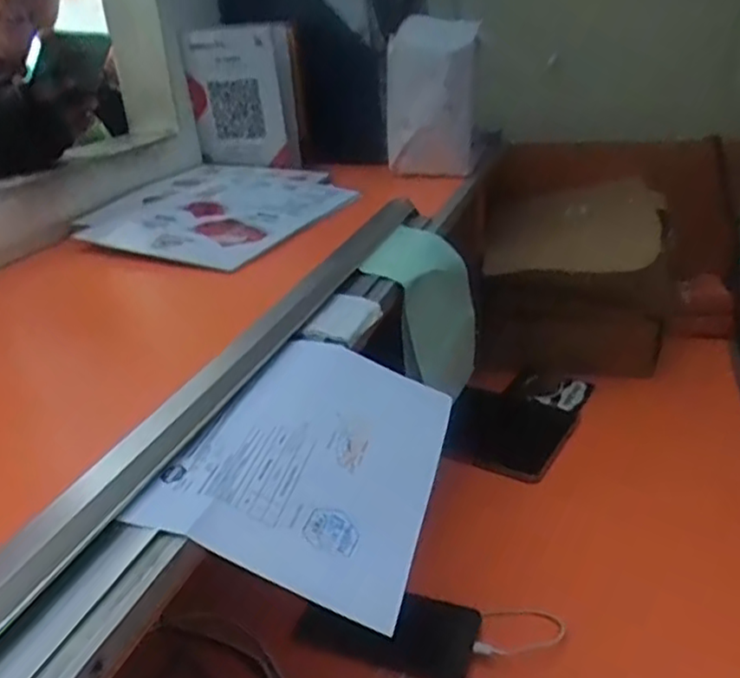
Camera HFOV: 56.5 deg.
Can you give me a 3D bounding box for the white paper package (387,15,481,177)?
[{"bbox_3d":[0.086,-0.329,0.960,0.118,0.209,0.099,-2,25,5],"label":"white paper package"}]

